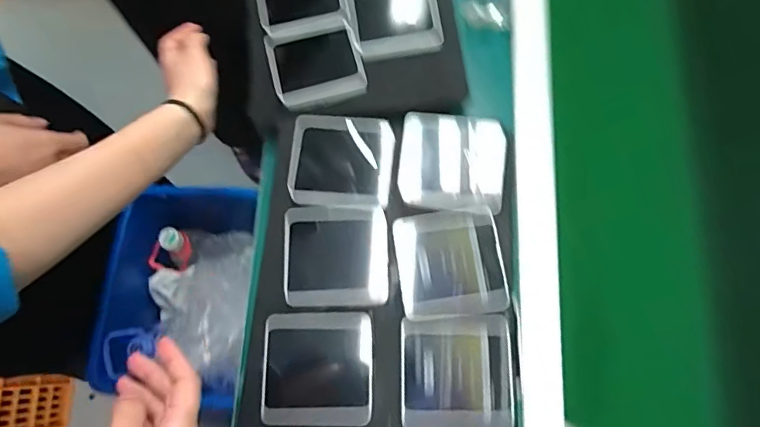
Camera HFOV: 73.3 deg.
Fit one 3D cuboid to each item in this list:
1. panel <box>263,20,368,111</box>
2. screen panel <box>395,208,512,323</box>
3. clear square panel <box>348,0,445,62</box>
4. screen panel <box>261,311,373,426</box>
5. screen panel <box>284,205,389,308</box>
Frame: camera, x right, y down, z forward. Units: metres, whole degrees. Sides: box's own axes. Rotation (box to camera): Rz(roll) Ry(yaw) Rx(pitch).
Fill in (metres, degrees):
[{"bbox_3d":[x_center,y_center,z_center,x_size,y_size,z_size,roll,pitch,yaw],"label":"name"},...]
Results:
[{"bbox_3d":[-0.074,-0.171,0.588,0.103,0.021,0.096,-14,79,-3],"label":"panel"},{"bbox_3d":[0.066,0.047,0.483,0.096,0.012,0.099,-7,79,-2],"label":"screen panel"},{"bbox_3d":[0.017,-0.230,0.602,0.102,0.024,0.097,-8,79,-2],"label":"clear square panel"},{"bbox_3d":[-0.056,0.140,0.461,0.097,0.009,0.098,0,79,0],"label":"screen panel"},{"bbox_3d":[-0.043,0.040,0.492,0.097,0.013,0.098,-1,79,-1],"label":"screen panel"}]

